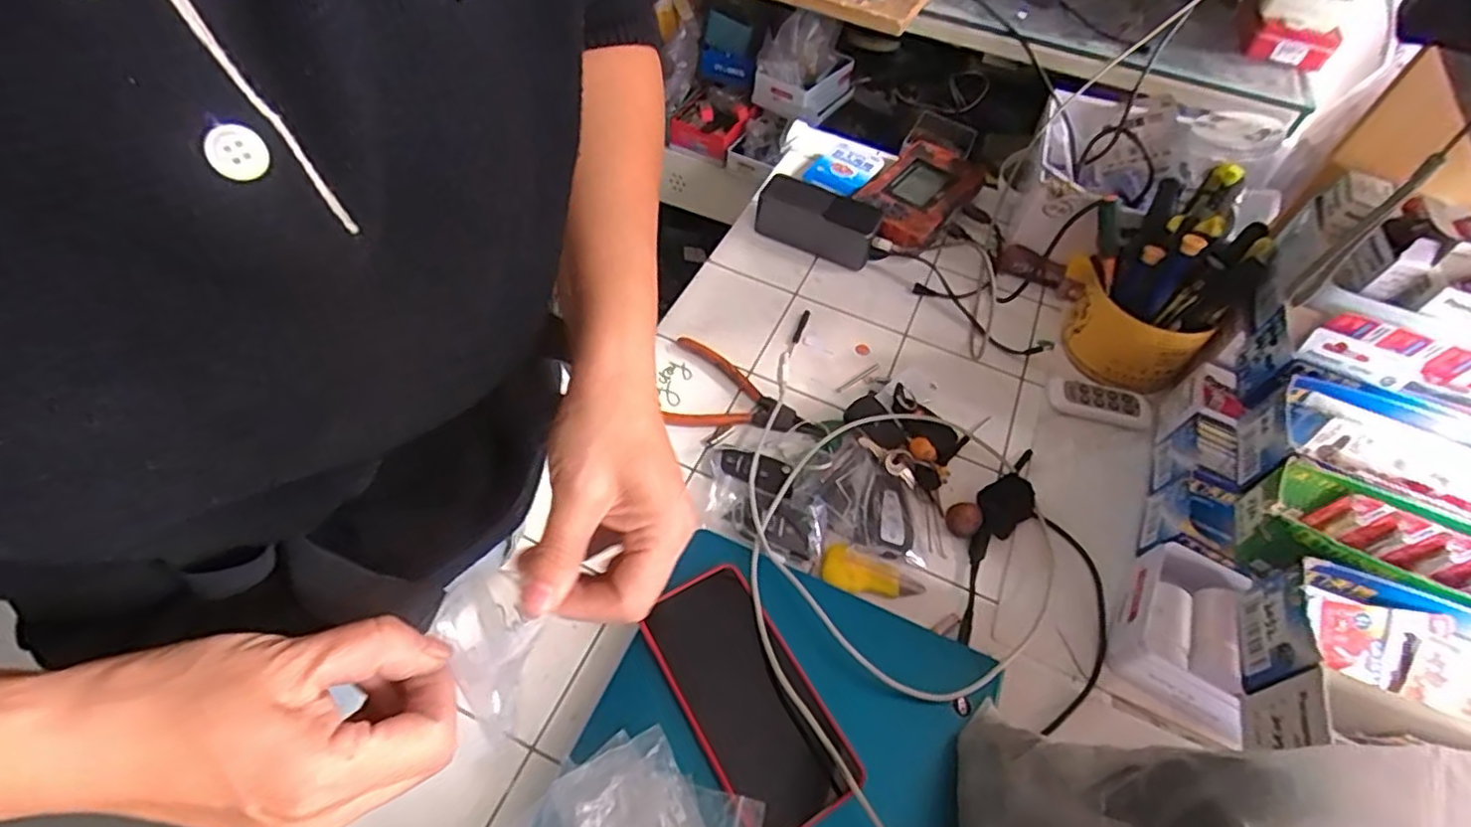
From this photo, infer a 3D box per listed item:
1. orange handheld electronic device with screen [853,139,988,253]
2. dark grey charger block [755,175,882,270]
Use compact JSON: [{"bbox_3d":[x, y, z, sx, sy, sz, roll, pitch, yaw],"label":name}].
[{"bbox_3d":[0.209,-0.247,0.786,0.106,0.037,0.198,35,58,19],"label":"orange handheld electronic device with screen"},{"bbox_3d":[0.090,-0.210,0.735,0.129,0.053,0.058,21,55,10],"label":"dark grey charger block"}]

